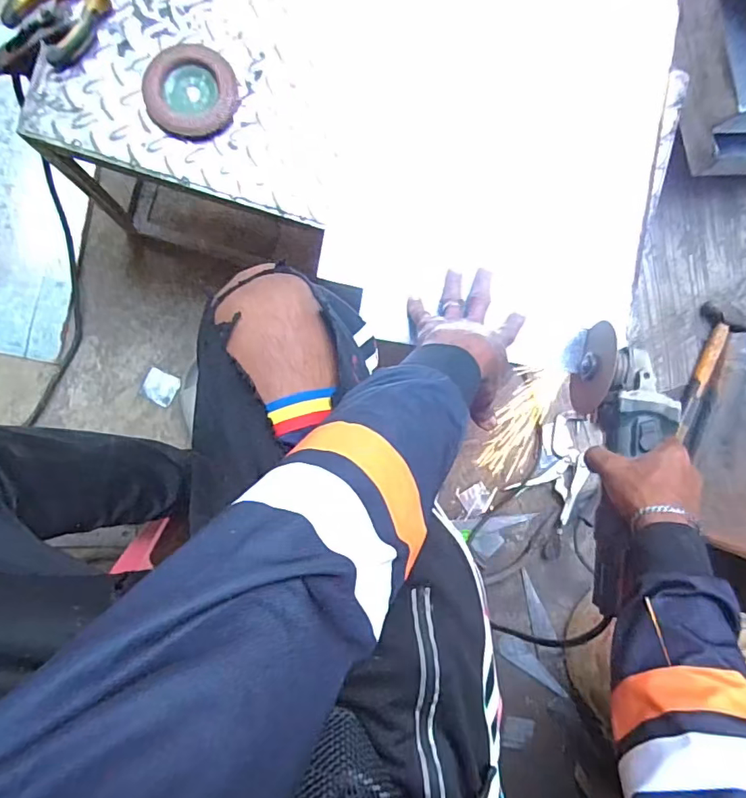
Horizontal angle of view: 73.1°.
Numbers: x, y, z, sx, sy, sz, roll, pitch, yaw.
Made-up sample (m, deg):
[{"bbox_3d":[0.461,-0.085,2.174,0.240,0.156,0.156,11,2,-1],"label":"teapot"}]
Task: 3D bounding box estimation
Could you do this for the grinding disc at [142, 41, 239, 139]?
[{"bbox_3d":[-0.187,-0.318,0.515,0.089,0.009,0.092,0,91,-4],"label":"grinding disc"}]

